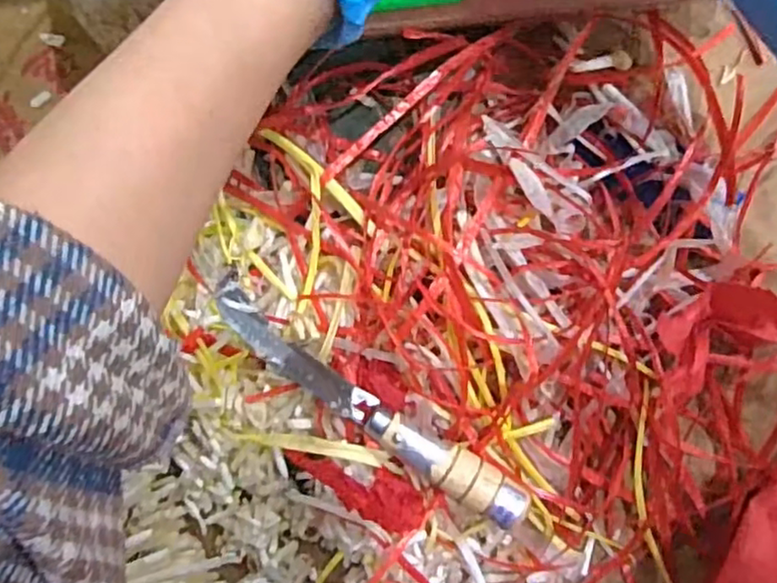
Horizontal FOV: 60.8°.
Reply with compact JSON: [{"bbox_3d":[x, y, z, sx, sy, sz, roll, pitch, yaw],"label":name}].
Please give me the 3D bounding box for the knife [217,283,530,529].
[{"bbox_3d":[-0.010,0.064,0.356,0.201,0.020,0.024,35,96,1],"label":"knife"}]

